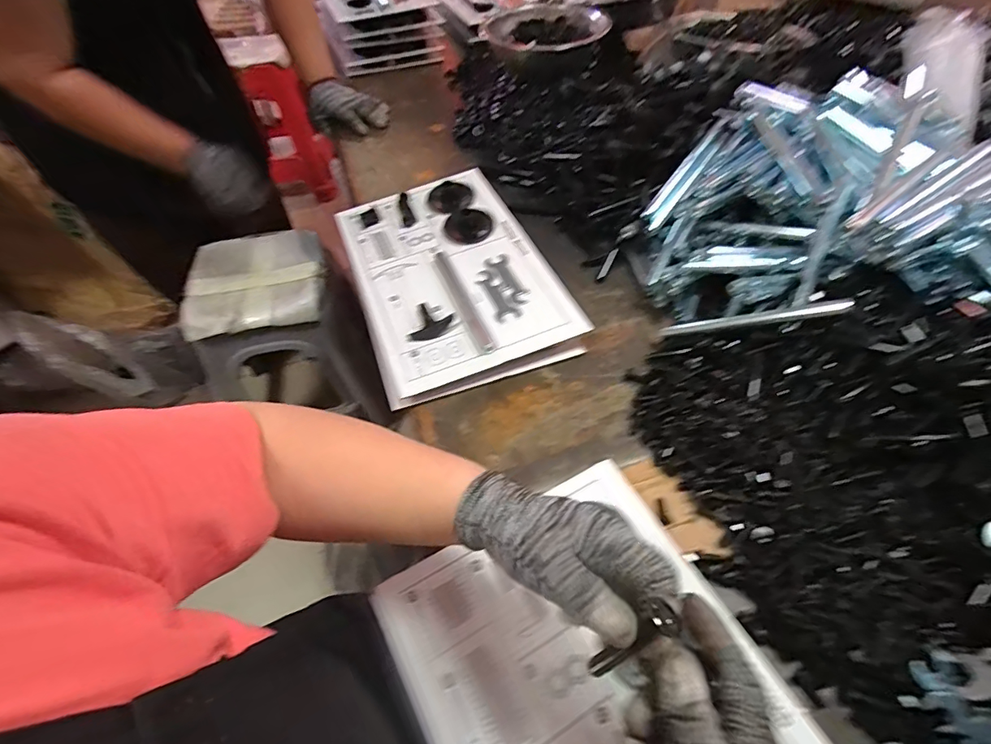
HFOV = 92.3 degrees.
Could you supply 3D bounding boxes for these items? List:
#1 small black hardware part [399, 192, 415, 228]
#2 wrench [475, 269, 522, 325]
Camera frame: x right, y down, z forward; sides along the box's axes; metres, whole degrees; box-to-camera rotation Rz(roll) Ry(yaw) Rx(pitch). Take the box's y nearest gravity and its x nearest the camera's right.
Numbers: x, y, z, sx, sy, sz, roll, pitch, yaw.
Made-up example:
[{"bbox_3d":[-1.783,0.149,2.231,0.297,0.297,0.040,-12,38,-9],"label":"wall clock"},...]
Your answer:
[{"bbox_3d":[-0.128,-0.233,0.683,0.016,0.006,0.064,-19,67,3],"label":"small black hardware part"},{"bbox_3d":[0.000,-0.093,0.581,0.026,0.006,0.091,-22,55,-14],"label":"wrench"}]

